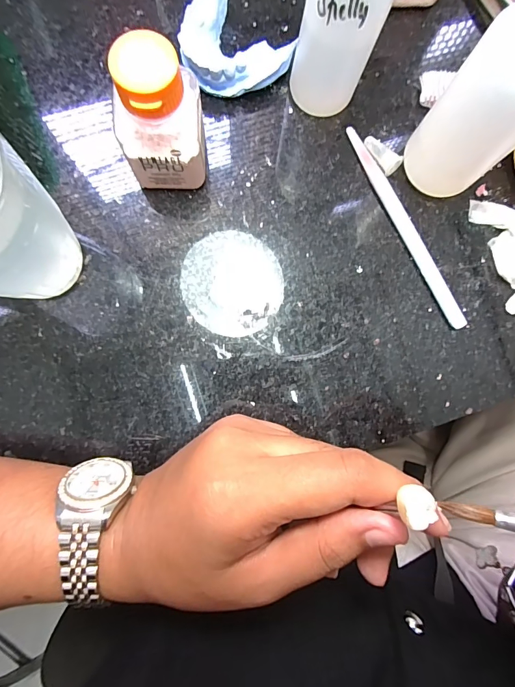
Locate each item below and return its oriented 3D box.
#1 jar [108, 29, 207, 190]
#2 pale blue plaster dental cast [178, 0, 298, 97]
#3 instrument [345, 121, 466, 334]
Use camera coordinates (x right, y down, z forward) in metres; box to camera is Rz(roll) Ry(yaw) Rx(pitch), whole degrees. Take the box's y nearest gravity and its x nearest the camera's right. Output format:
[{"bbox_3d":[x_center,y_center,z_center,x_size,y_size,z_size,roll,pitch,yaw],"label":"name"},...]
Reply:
[{"bbox_3d":[-0.049,-0.113,0.189,0.041,0.072,0.041,0,86,-3],"label":"jar"},{"bbox_3d":[-0.019,-0.180,0.222,0.061,0.021,0.066,-32,88,-5],"label":"pale blue plaster dental cast"},{"bbox_3d":[0.090,-0.071,0.228,0.009,0.004,0.137,-28,88,-5],"label":"instrument"}]

